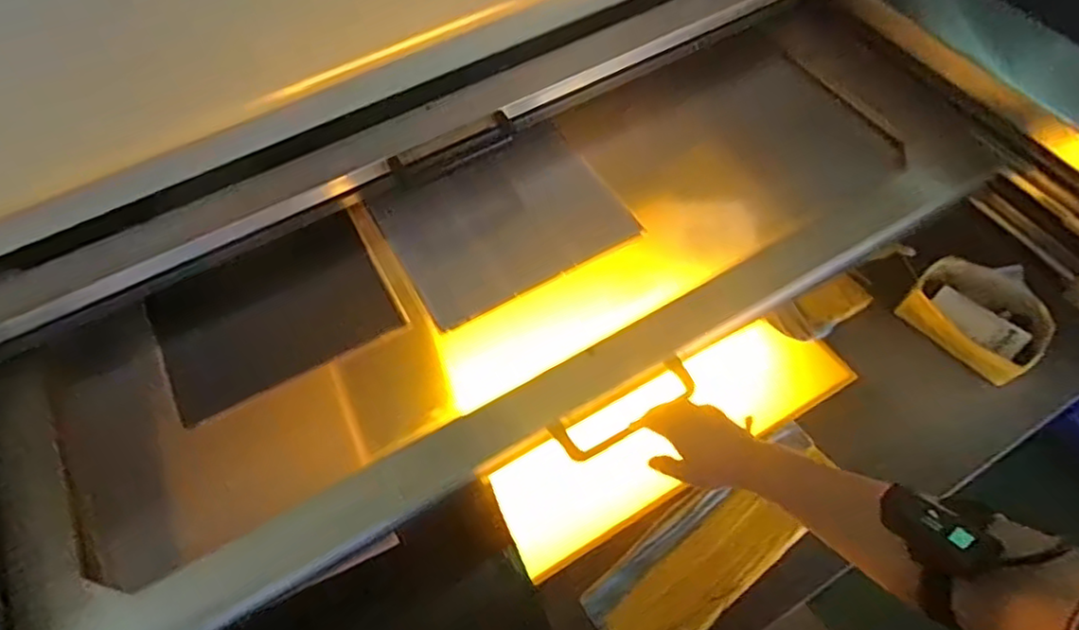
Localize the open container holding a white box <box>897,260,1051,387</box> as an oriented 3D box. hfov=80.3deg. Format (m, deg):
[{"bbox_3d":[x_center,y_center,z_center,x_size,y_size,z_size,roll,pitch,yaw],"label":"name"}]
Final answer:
[{"bbox_3d":[0.724,0.002,1.053,0.145,0.086,0.204,-37,65,-18],"label":"open container holding a white box"}]

